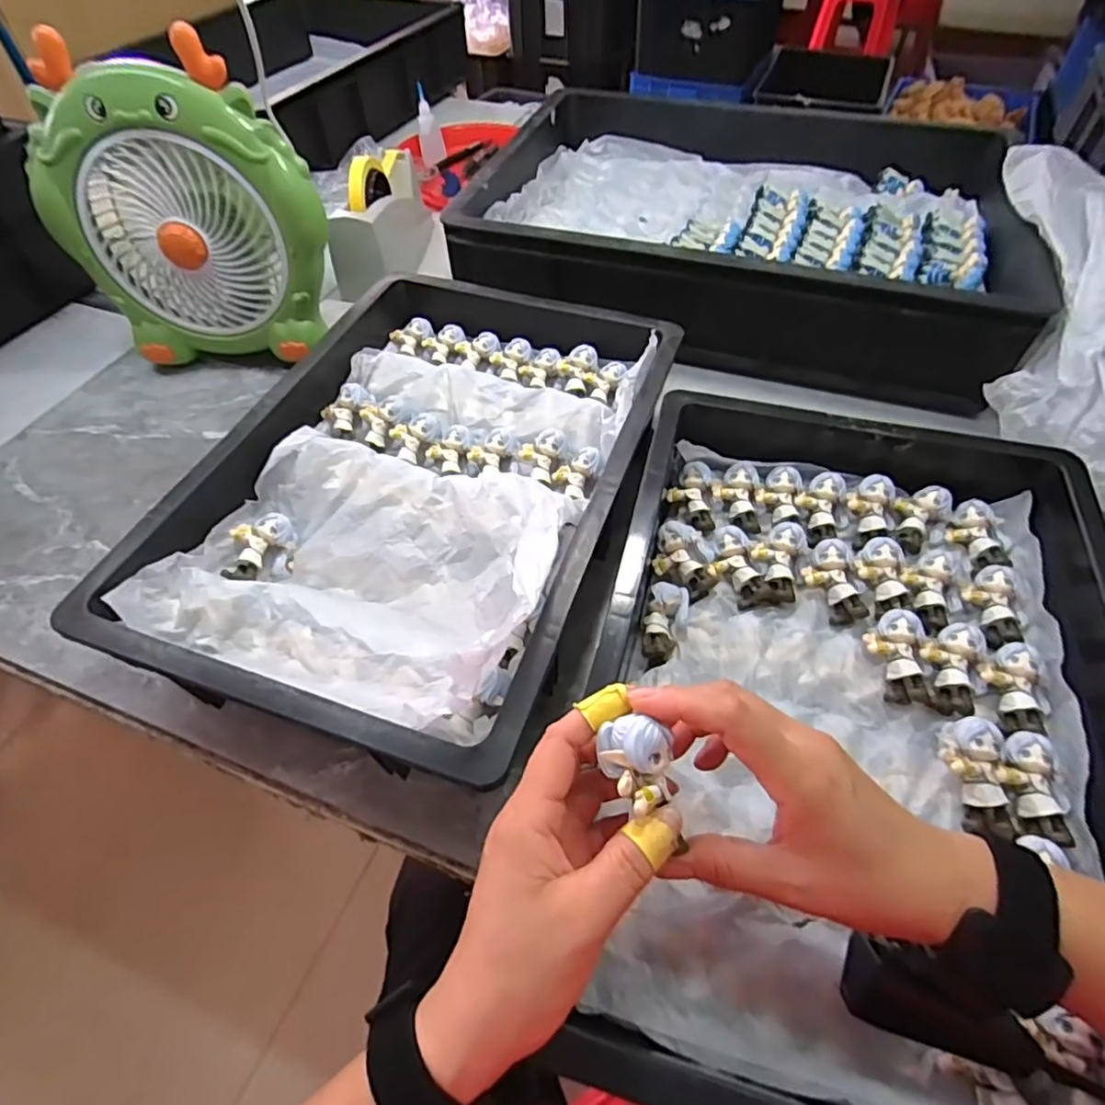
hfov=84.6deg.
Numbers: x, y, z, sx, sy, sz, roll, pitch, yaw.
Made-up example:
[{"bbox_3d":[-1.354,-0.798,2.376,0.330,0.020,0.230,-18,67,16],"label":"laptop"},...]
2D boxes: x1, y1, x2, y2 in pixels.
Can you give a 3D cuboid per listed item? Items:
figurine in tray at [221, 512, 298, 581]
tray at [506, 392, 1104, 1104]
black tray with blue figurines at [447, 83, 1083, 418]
[{"bbox_3d":[-0.227,-0.002,0.472,0.041,0.032,0.054,-3,53,-1],"label":"figurine in tray"},{"bbox_3d":[0.187,0.080,0.391,0.322,0.072,0.470,10,54,9],"label":"tray"},{"bbox_3d":[0.216,-0.380,0.727,0.581,0.145,0.377,19,56,15],"label":"black tray with blue figurines"}]

